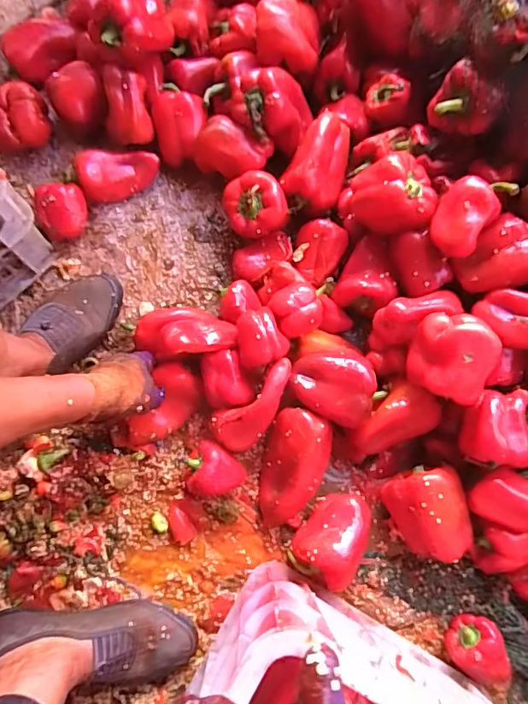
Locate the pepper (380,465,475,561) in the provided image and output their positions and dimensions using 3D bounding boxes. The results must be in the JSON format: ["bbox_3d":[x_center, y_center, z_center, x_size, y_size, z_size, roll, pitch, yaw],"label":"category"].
[{"bbox_3d":[0.208,0.205,0.619,0.089,0.088,0.122,-23,79,-6],"label":"pepper"}]

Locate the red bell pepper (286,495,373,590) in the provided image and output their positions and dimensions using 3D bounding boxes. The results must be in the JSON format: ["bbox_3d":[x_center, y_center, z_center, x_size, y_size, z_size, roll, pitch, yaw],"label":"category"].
[{"bbox_3d":[0.083,0.229,0.621,0.075,0.079,0.110,23,78,4],"label":"red bell pepper"}]

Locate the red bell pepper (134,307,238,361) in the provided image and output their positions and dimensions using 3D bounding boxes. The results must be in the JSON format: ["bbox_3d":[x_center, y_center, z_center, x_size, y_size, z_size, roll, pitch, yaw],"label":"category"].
[{"bbox_3d":[-0.104,-0.029,0.652,0.135,0.079,0.074,-1,78,-1],"label":"red bell pepper"}]

